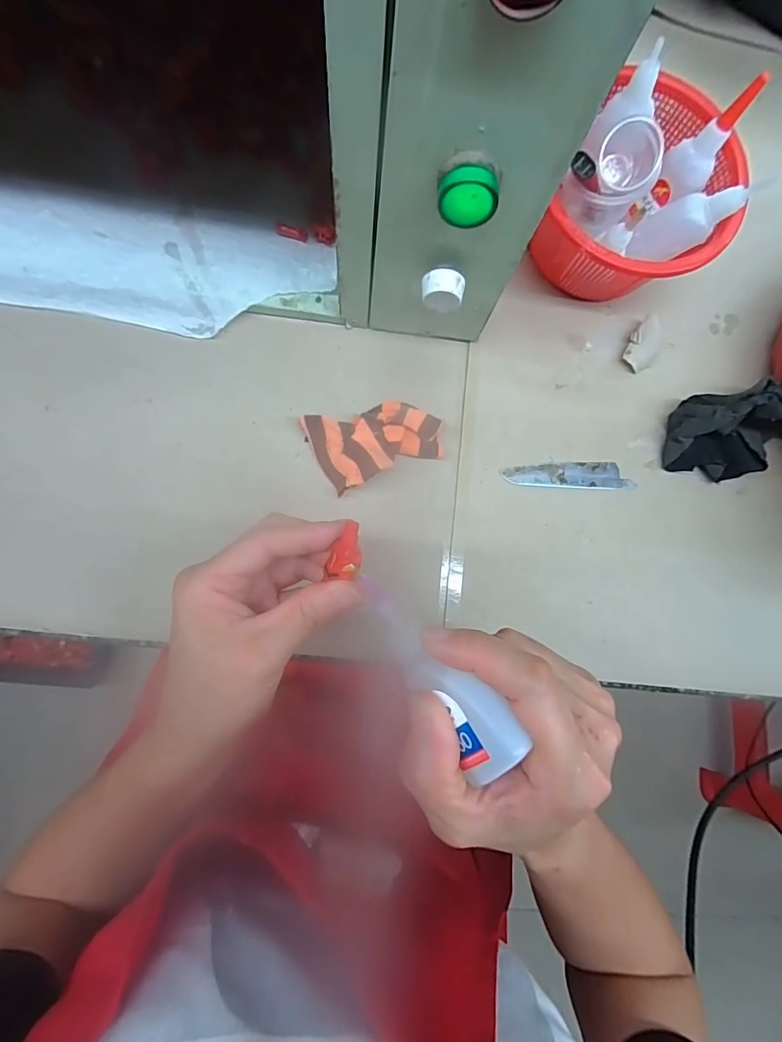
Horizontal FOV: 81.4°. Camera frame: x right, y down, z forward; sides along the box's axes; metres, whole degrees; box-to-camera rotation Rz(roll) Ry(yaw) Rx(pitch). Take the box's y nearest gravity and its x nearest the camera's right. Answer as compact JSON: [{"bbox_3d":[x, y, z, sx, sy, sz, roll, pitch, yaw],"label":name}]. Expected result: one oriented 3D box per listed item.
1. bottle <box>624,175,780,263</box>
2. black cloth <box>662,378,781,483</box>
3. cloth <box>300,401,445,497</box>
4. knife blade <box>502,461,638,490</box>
[{"bbox_3d":[0.209,-0.208,0.315,0.079,0.026,0.028,-14,91,35],"label":"bottle"},{"bbox_3d":[0.259,-0.067,0.342,0.090,0.051,0.065,-10,85,-6],"label":"black cloth"},{"bbox_3d":[-0.011,-0.059,0.329,0.090,0.027,0.054,-19,86,-7],"label":"cloth"},{"bbox_3d":[0.137,-0.036,0.349,0.104,0.004,0.021,1,84,-6],"label":"knife blade"}]

